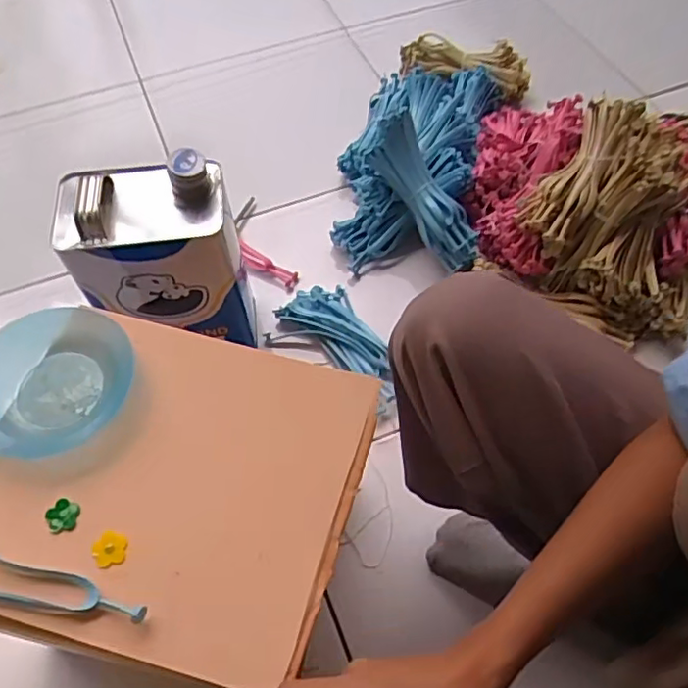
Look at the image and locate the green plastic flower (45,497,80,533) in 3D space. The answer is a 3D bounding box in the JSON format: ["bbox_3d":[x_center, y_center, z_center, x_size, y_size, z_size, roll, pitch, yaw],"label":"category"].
[{"bbox_3d":[-0.205,0.125,0.442,0.021,0.008,0.024,7,59,5],"label":"green plastic flower"}]

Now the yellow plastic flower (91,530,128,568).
[{"bbox_3d":[-0.165,0.144,0.430,0.021,0.009,0.023,-18,60,-10],"label":"yellow plastic flower"}]

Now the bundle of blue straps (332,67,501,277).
[{"bbox_3d":[0.109,-0.298,0.896,0.213,0.130,0.373,9,60,6],"label":"bundle of blue straps"}]

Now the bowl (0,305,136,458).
[{"bbox_3d":[-0.235,0.027,0.483,0.103,0.035,0.127,38,67,21],"label":"bowl"}]

